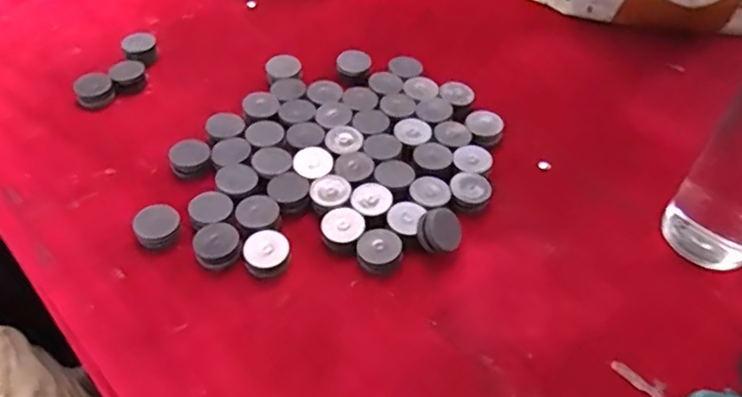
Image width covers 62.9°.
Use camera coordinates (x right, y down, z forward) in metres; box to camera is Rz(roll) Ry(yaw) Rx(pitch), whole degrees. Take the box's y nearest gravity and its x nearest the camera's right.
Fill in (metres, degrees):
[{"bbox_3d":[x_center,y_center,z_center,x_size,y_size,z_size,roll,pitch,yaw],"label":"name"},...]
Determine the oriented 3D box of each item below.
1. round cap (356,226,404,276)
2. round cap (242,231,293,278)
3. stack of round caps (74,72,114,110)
[{"bbox_3d":[0.007,0.040,0.465,0.034,0.011,0.035,1,49,-2],"label":"round cap"},{"bbox_3d":[-0.079,0.042,0.459,0.035,0.014,0.034,1,49,-2],"label":"round cap"},{"bbox_3d":[-0.263,-0.105,0.577,0.031,0.020,0.031,-12,50,-13],"label":"stack of round caps"}]

